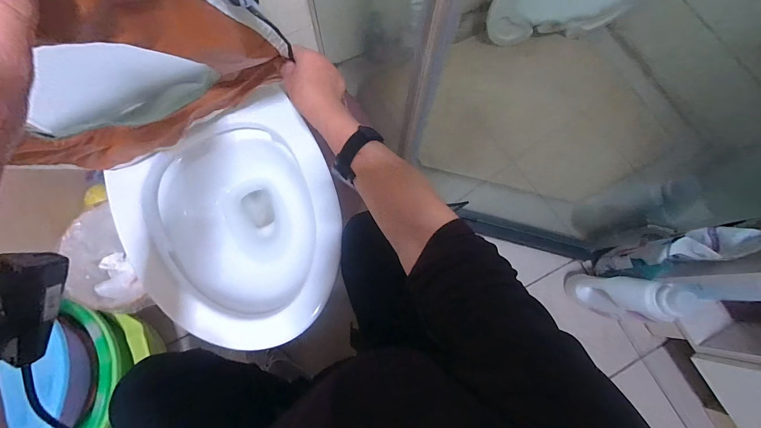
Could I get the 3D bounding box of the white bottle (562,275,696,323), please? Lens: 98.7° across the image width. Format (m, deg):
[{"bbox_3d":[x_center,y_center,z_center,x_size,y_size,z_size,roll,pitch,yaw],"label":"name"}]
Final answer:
[{"bbox_3d":[0.554,0.189,0.755,0.108,0.255,0.103,3,76,-1],"label":"white bottle"}]

